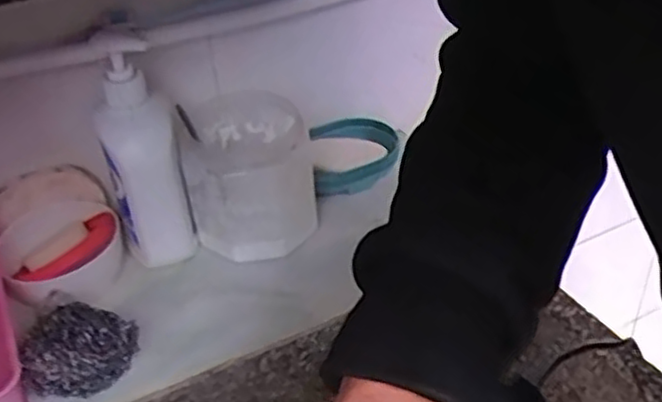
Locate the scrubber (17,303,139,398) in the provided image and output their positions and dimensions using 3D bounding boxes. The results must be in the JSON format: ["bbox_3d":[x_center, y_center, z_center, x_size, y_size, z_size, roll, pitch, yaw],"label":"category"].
[{"bbox_3d":[-0.166,0.099,0.472,0.072,0.046,0.051,-14,37,-13],"label":"scrubber"}]

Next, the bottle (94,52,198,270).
[{"bbox_3d":[-0.140,-0.027,0.534,0.052,0.168,0.052,-13,37,-11],"label":"bottle"}]

